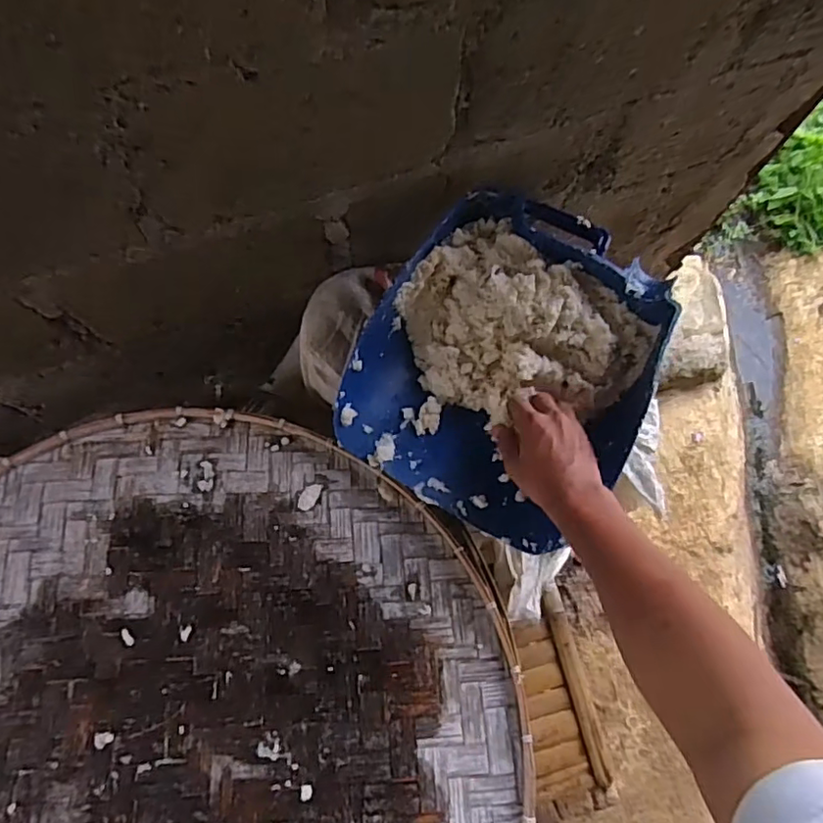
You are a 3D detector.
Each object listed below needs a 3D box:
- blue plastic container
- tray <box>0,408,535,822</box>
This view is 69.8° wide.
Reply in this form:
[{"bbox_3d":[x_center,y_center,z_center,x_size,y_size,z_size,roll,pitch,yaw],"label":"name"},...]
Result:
[{"bbox_3d":[0.108,-0.051,0.674,0.310,0.129,0.334,31,73,8],"label":"blue plastic container"},{"bbox_3d":[-0.249,0.336,0.584,0.678,0.023,0.691,0,71,0],"label":"tray"}]

